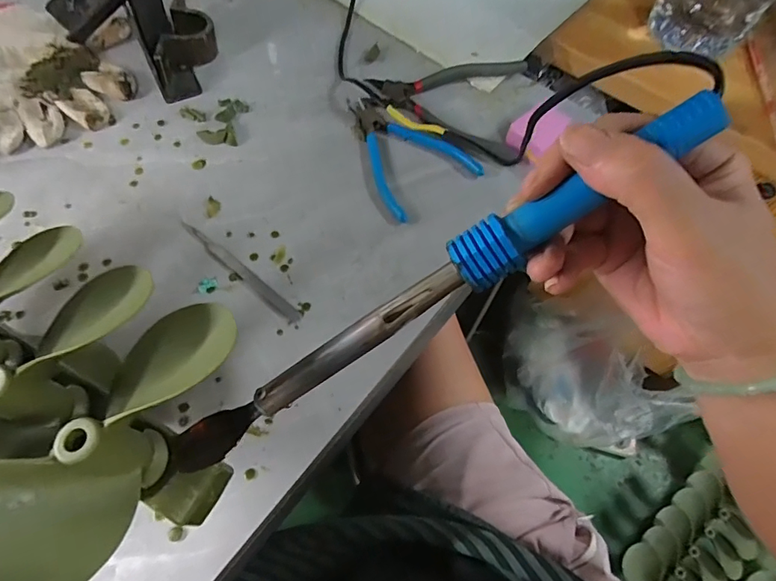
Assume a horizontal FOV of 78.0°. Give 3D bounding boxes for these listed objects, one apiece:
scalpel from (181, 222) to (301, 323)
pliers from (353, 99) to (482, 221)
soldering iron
[{"bbox_3d":[-0.124,-0.017,0.401,0.134,0.004,0.012,38,67,16],"label":"scalpel"},{"bbox_3d":[0.010,-0.138,0.469,0.101,0.009,0.139,-34,69,-19],"label":"pliers"},{"bbox_3d":[0.007,0.010,0.213,0.278,0.020,0.021,-34,64,17],"label":"soldering iron"}]

